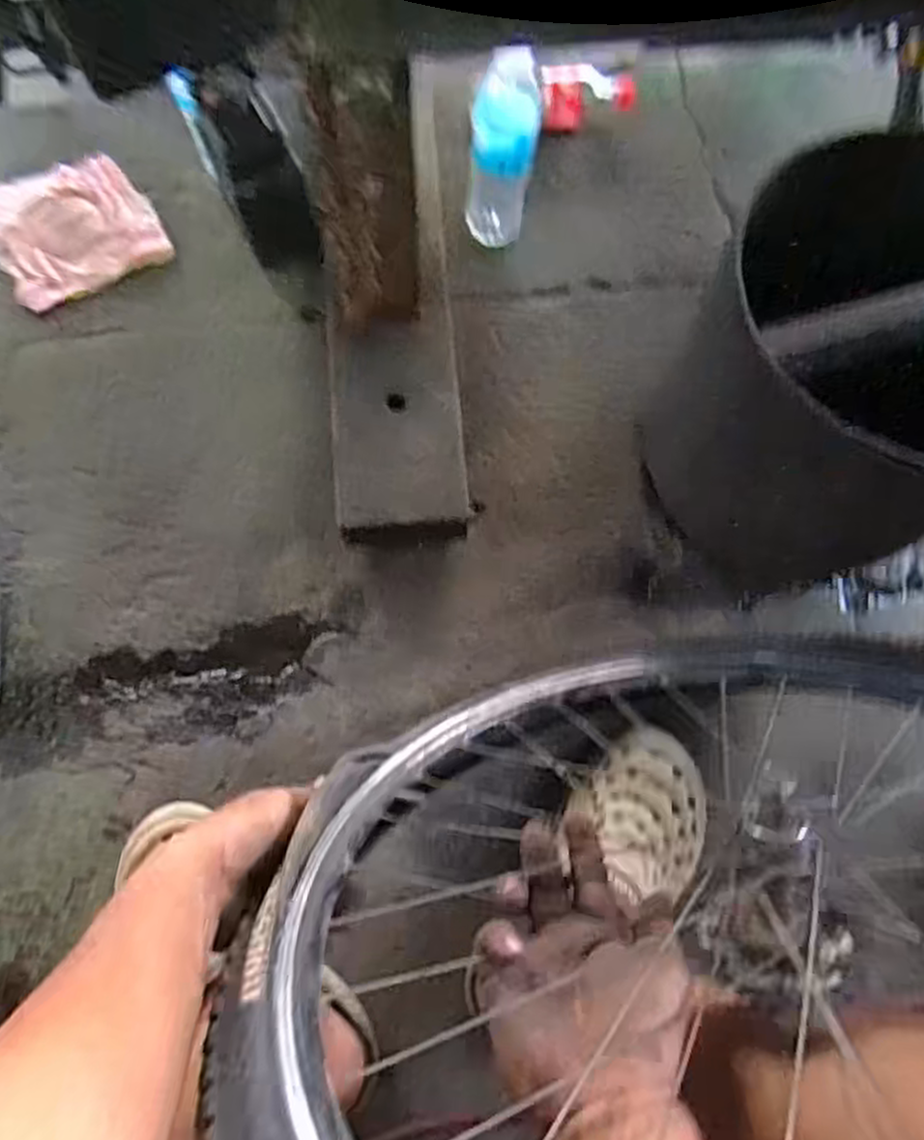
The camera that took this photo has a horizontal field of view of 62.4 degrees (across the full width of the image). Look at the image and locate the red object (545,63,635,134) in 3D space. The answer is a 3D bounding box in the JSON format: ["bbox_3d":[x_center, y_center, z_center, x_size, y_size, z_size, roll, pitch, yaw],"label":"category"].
[{"bbox_3d":[0.147,-0.563,0.909,0.129,0.057,0.044,-9,76,-4],"label":"red object"}]

